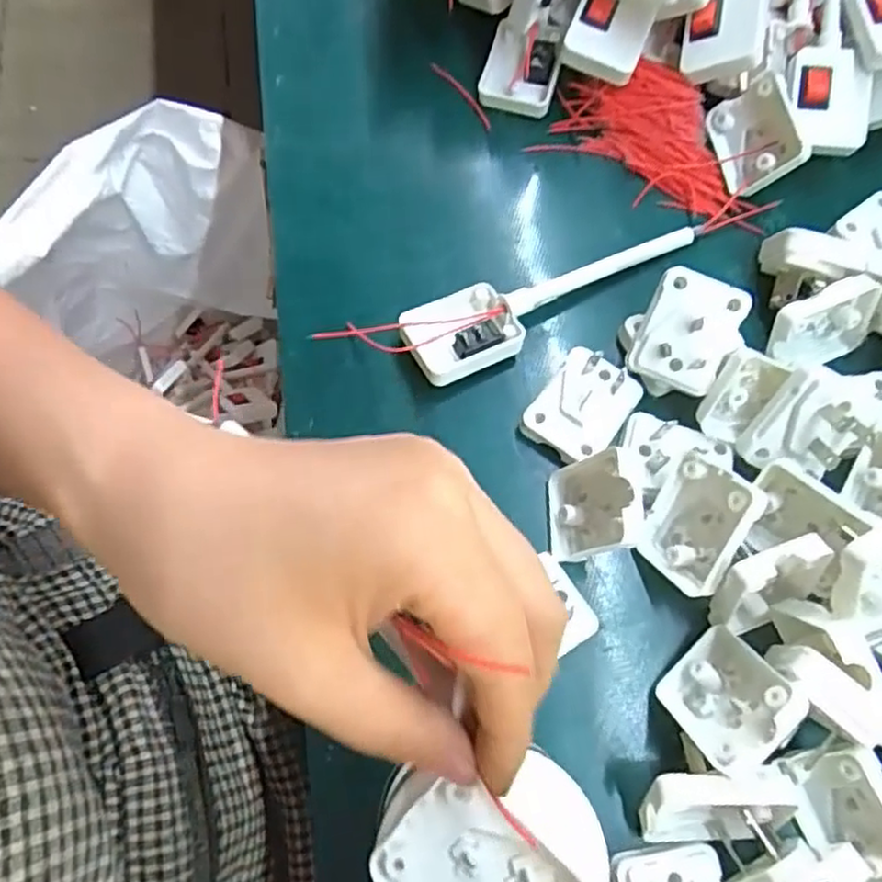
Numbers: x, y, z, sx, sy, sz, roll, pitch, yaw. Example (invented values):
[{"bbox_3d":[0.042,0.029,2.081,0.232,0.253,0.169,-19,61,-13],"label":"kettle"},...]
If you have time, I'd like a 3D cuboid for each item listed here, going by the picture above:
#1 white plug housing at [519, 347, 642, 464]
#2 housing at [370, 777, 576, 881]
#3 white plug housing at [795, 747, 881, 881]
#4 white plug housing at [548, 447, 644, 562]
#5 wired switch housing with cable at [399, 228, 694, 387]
[{"bbox_3d":[0.062,-0.015,0.309,0.036,0.016,0.044,35,73,9],"label":"white plug housing"},{"bbox_3d":[0.008,0.120,0.194,0.048,0.012,0.037,41,74,11],"label":"housing"},{"bbox_3d":[0.145,0.135,0.250,0.017,0.037,0.048,4,57,-44],"label":"white plug housing"},{"bbox_3d":[0.064,0.026,0.283,0.018,0.050,0.041,8,69,-26],"label":"white plug housing"},{"bbox_3d":[0.053,-0.070,0.326,0.150,0.014,0.039,-26,74,-11],"label":"wired switch housing with cable"}]

